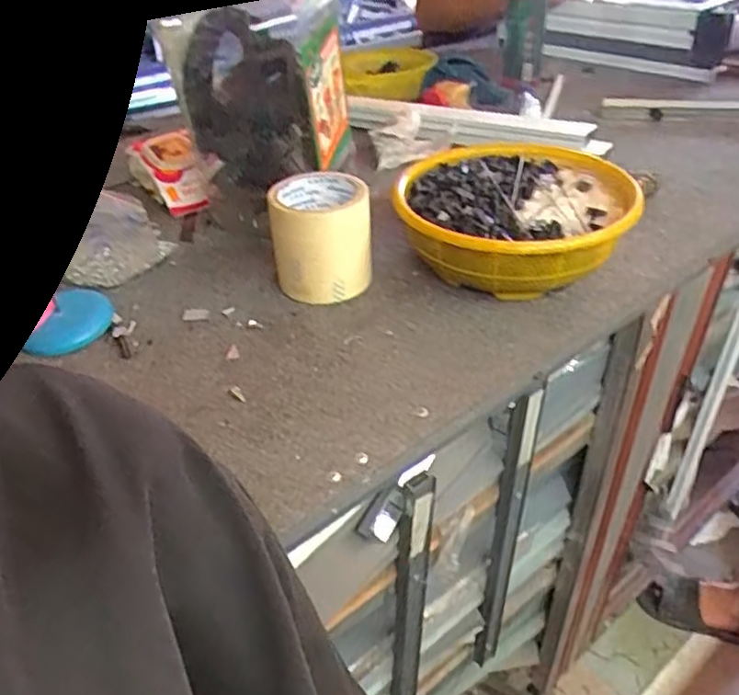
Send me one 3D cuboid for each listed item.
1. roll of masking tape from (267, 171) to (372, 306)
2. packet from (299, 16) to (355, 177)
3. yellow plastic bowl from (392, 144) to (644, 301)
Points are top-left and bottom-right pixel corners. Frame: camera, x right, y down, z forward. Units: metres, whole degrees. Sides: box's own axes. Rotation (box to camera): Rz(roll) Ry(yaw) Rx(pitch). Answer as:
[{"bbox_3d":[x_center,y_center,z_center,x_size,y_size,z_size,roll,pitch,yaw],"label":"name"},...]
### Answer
[{"bbox_3d":[-0.045,-0.106,0.645,0.092,0.094,0.091,-4,36,-1],"label":"roll of masking tape"},{"bbox_3d":[-0.040,-0.263,0.714,0.016,0.150,0.099,8,37,17],"label":"packet"},{"bbox_3d":[0.145,-0.134,0.669,0.224,0.068,0.240,-2,36,1],"label":"yellow plastic bowl"}]

